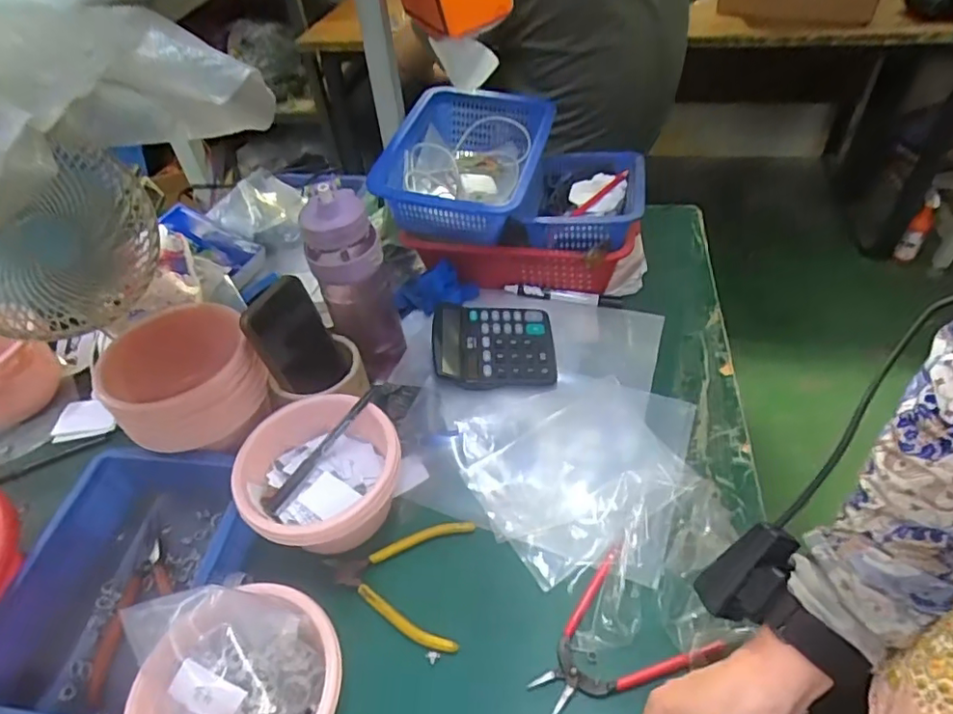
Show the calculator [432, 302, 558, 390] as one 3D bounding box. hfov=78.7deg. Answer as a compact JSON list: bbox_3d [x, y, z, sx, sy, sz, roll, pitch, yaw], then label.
[{"bbox_3d":[0.022,-0.015,0.714,0.146,0.048,0.123,-5,46,1],"label":"calculator"}]

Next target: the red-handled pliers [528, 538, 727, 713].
[{"bbox_3d":[0.115,0.243,0.487,0.142,0.019,0.115,-33,51,-24],"label":"red-handled pliers"}]

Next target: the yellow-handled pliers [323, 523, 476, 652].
[{"bbox_3d":[-0.078,0.208,0.553,0.137,0.019,0.119,3,46,9],"label":"yellow-handled pliers"}]

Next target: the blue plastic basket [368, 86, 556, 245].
[{"bbox_3d":[-0.012,-0.271,0.811,0.207,0.096,0.290,6,47,11],"label":"blue plastic basket"}]

